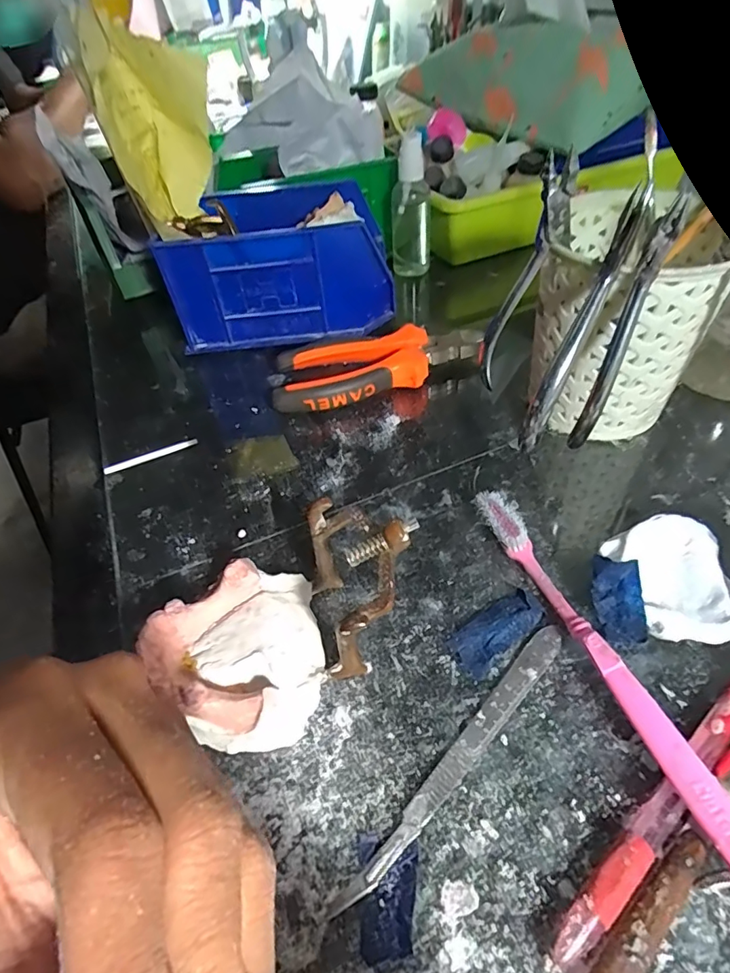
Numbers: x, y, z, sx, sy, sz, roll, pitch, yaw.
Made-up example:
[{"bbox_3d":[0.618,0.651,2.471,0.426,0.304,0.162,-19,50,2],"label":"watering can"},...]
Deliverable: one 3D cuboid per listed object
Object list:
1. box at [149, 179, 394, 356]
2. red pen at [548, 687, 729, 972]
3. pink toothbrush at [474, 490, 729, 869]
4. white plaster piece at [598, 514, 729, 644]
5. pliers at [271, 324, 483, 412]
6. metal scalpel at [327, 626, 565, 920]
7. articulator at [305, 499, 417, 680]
[{"bbox_3d":[-0.068,-0.188,0.409,0.167,0.108,0.109,-8,48,0],"label":"box"},{"bbox_3d":[0.109,0.111,0.181,0.133,0.011,0.014,-33,52,-21],"label":"red pen"},{"bbox_3d":[0.098,0.074,0.211,0.015,0.020,0.192,-19,49,-10],"label":"pink toothbrush"},{"bbox_3d":[0.138,0.044,0.235,0.047,0.021,0.057,-2,48,5],"label":"white plaster piece"},{"bbox_3d":[0.009,-0.085,0.363,0.148,0.025,0.055,-12,48,-5],"label":"pliers"},{"bbox_3d":[0.040,0.105,0.199,0.012,0.004,0.135,33,59,31],"label":"metal scalpel"},{"bbox_3d":[0.000,0.041,0.221,0.044,0.067,0.057,-14,48,-6],"label":"articulator"}]

